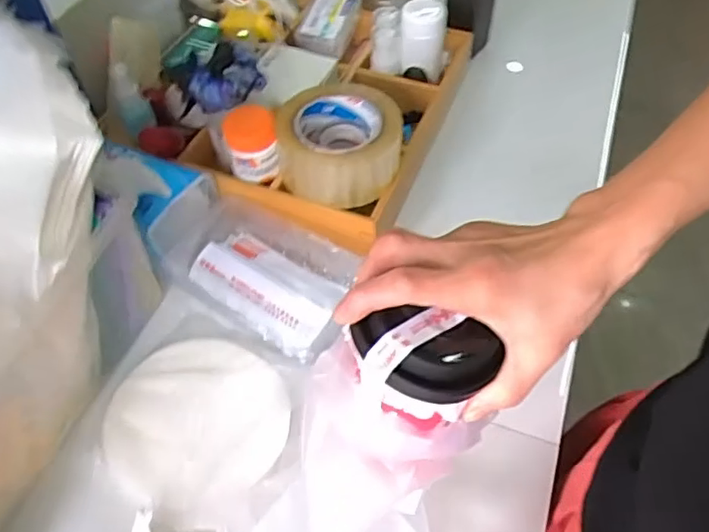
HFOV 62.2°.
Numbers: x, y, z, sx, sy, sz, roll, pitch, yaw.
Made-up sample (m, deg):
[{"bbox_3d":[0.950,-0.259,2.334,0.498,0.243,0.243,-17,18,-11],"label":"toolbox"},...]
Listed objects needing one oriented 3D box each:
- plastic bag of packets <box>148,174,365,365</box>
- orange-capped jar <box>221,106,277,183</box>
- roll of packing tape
[{"bbox_3d":[-0.087,0.002,0.549,0.193,0.059,0.124,27,58,20],"label":"plastic bag of packets"},{"bbox_3d":[-0.099,-0.118,0.570,0.046,0.063,0.039,-9,59,-8],"label":"orange-capped jar"},{"bbox_3d":[-0.013,-0.119,0.575,0.118,0.058,0.111,0,53,1],"label":"roll of packing tape"}]

